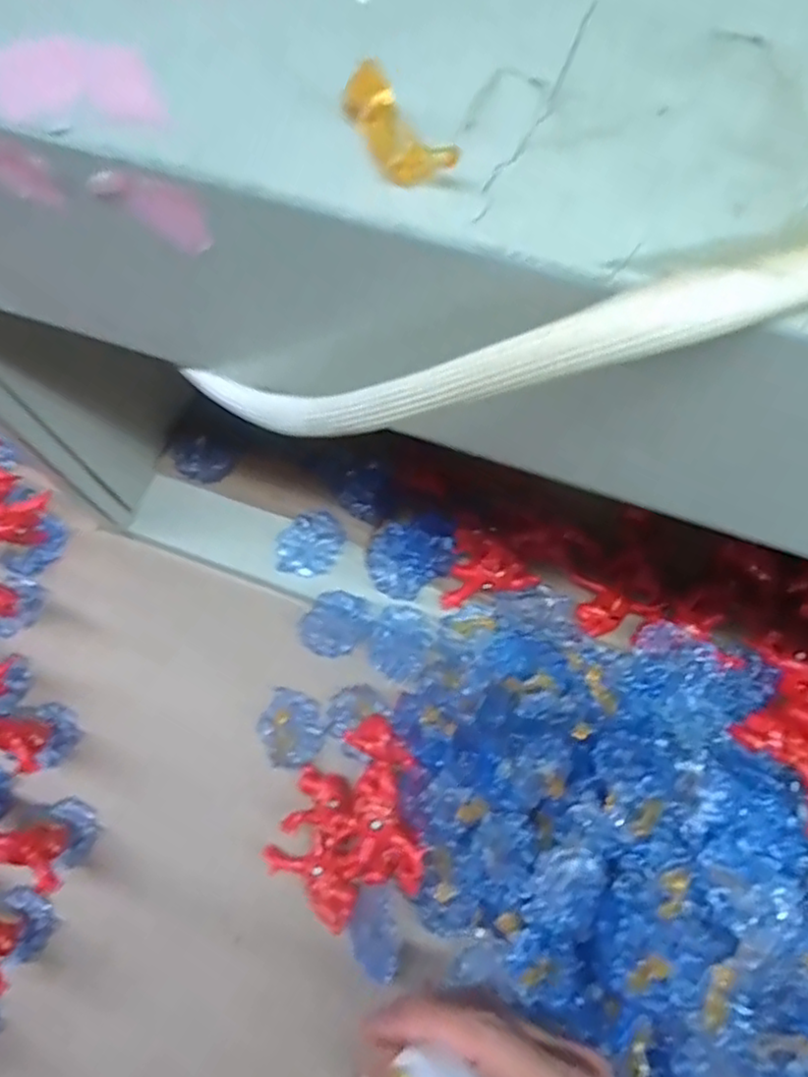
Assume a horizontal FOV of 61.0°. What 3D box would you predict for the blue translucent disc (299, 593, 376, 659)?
[{"bbox_3d":[-0.035,0.045,0.361,0.037,0.006,0.031,-38,97,5],"label":"blue translucent disc"}]

